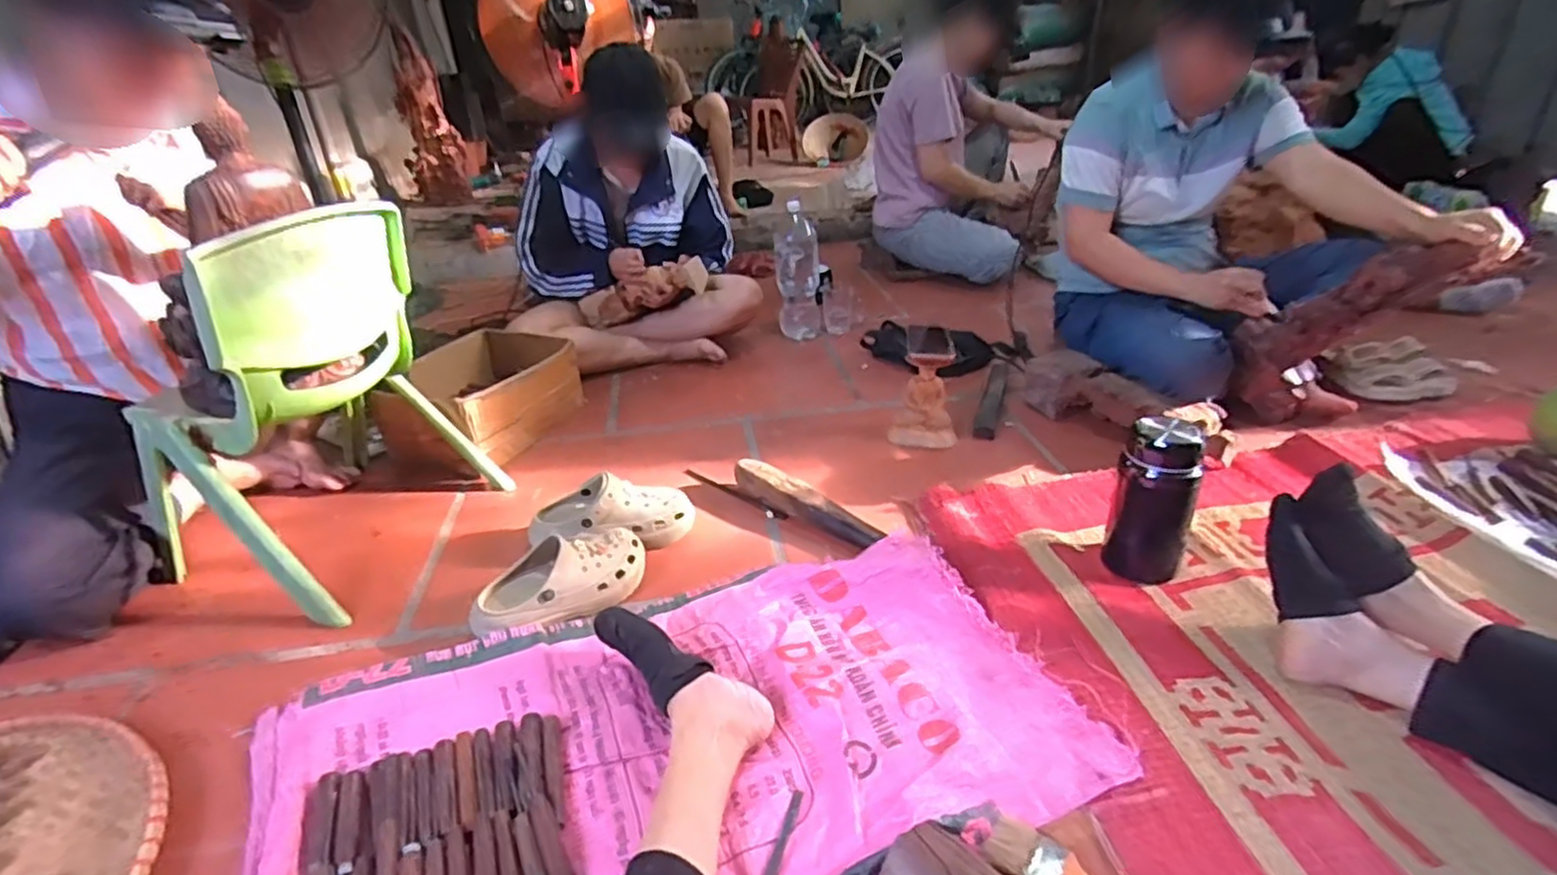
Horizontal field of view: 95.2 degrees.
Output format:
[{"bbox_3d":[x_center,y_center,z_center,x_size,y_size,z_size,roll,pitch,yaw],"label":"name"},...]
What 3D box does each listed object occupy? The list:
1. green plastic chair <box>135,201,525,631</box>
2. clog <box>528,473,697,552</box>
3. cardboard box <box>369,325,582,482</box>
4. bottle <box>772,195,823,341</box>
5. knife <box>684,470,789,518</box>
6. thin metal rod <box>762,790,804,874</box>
[{"bbox_3d":[-0.690,-0.061,1.018,0.317,0.470,0.375,6,30,16],"label":"green plastic chair"},{"bbox_3d":[-0.245,0.116,1.048,0.233,0.093,0.103,-4,29,-1],"label":"clog"},{"bbox_3d":[-0.558,-0.080,1.382,0.239,0.134,0.353,9,31,20],"label":"cardboard box"},{"bbox_3d":[0.048,-0.403,1.726,0.107,0.285,0.084,-2,29,2],"label":"bottle"},{"bbox_3d":[-0.072,0.095,1.186,0.227,0.015,0.020,21,37,37],"label":"knife"},{"bbox_3d":[-0.002,0.378,0.642,0.012,0.005,0.131,8,31,19],"label":"thin metal rod"}]

